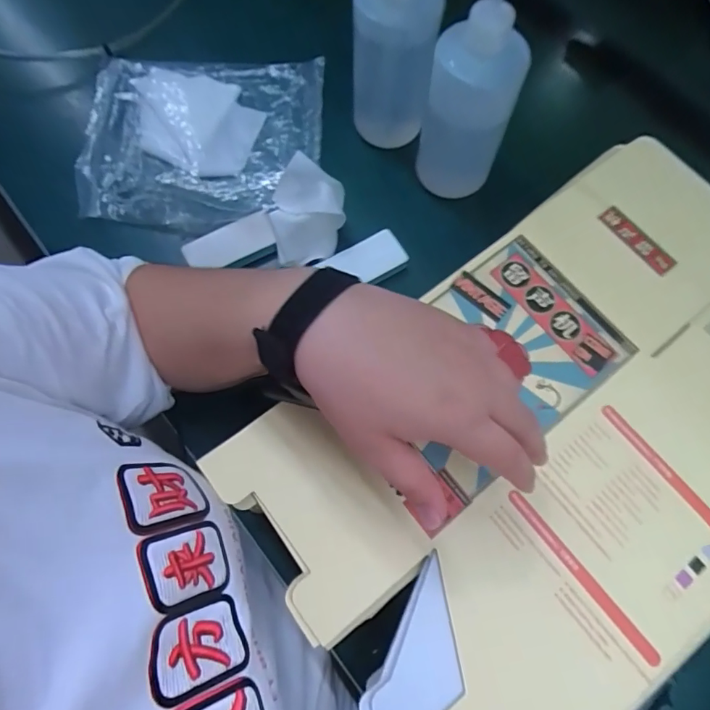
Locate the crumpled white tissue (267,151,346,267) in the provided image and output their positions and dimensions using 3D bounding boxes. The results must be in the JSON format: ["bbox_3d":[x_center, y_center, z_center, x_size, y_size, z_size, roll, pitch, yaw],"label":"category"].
[{"bbox_3d":[-0.045,-0.133,0.454,0.069,0.068,0.064,-15,71,-6],"label":"crumpled white tissue"}]

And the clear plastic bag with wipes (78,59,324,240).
[{"bbox_3d":[-0.160,-0.226,0.511,0.246,0.033,0.199,-1,71,-1],"label":"clear plastic bag with wipes"}]

